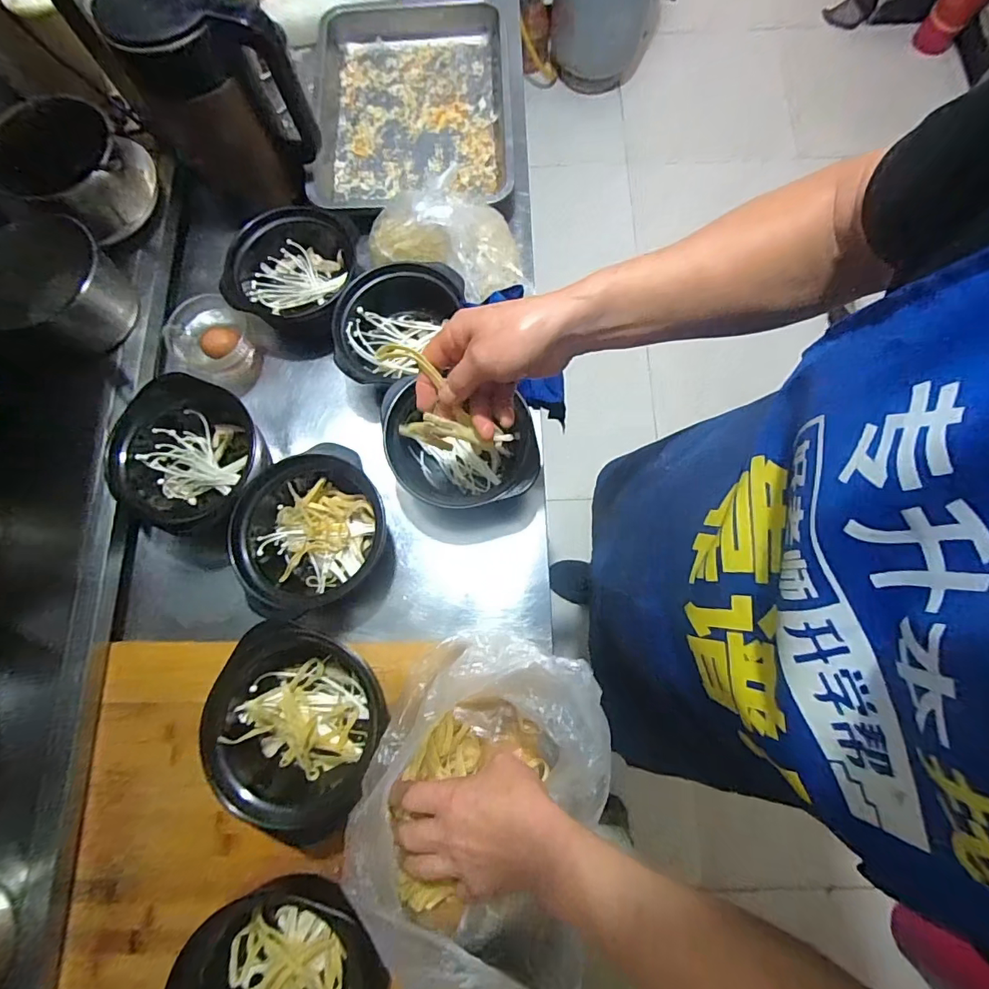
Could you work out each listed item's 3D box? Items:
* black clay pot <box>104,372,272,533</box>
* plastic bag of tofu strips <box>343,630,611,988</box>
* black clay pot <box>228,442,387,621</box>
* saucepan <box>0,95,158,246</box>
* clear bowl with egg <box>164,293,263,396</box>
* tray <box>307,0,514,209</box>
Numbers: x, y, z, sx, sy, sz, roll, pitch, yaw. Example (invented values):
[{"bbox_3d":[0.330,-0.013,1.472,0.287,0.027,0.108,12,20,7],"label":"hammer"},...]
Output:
[{"bbox_3d":[-0.378,-0.050,0.592,0.164,0.085,0.151,0,77,1],"label":"black clay pot"},{"bbox_3d":[-0.013,0.270,0.427,0.197,0.187,0.278,15,77,4],"label":"plastic bag of tofu strips"},{"bbox_3d":[-0.212,0.043,0.568,0.172,0.074,0.154,-37,79,-7],"label":"black clay pot"},{"bbox_3d":[-0.535,-0.413,0.615,0.141,0.105,0.140,-12,77,-2],"label":"saucepan"},{"bbox_3d":[-0.374,-0.204,0.650,0.111,0.062,0.103,0,77,1],"label":"clear bowl with egg"},{"bbox_3d":[-0.132,-0.606,0.752,0.297,0.075,0.411,-3,77,0],"label":"tray"}]

